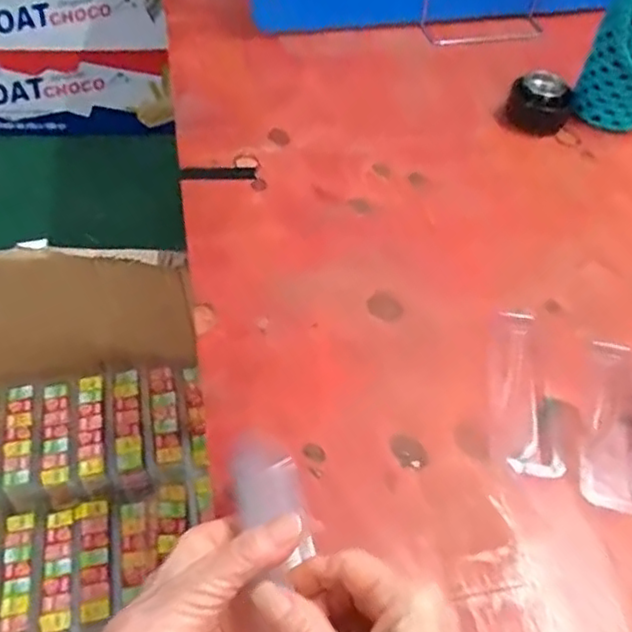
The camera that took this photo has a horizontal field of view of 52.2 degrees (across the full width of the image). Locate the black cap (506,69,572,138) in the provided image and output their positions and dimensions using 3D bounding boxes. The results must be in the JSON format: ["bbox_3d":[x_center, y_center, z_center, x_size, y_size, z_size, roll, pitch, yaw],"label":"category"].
[{"bbox_3d":[0.229,-0.216,0.660,0.062,0.045,0.062,2,50,-3],"label":"black cap"}]

